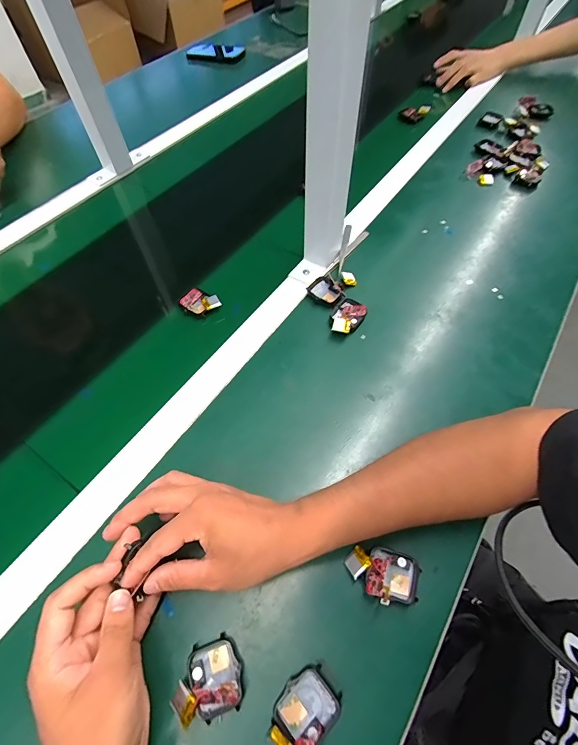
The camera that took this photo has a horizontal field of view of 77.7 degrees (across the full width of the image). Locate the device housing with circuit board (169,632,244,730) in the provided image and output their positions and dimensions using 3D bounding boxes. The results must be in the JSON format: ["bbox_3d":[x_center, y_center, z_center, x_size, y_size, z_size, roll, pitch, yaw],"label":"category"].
[{"bbox_3d":[-0.063,0.235,0.273,0.052,0.017,0.047,-19,61,-10],"label":"device housing with circuit board"}]

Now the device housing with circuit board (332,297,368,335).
[{"bbox_3d":[0.074,-0.072,0.461,0.039,0.013,0.057,29,64,17],"label":"device housing with circuit board"}]

